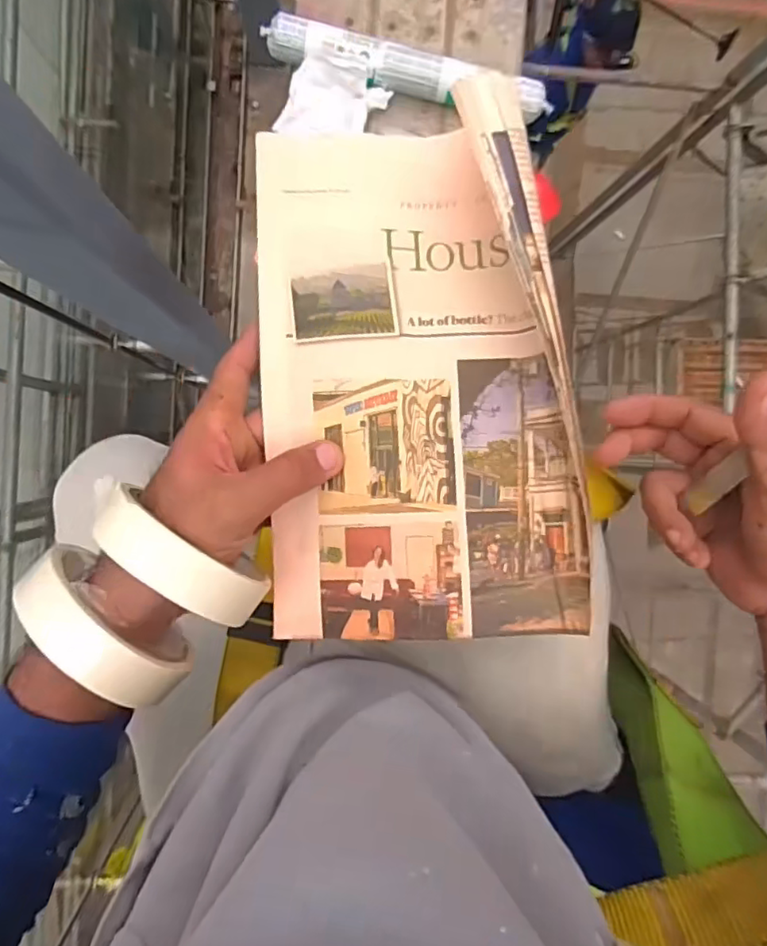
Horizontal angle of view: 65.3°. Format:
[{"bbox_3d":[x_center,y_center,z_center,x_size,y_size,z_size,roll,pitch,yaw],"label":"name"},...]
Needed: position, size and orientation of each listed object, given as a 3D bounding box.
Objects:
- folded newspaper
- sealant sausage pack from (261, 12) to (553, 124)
[{"bbox_3d":[0.016,-0.053,0.322,0.158,0.059,0.276,-3,93,-5],"label":"folded newspaper"},{"bbox_3d":[0.032,-0.493,0.730,0.355,0.039,0.049,11,92,-5],"label":"sealant sausage pack"}]

